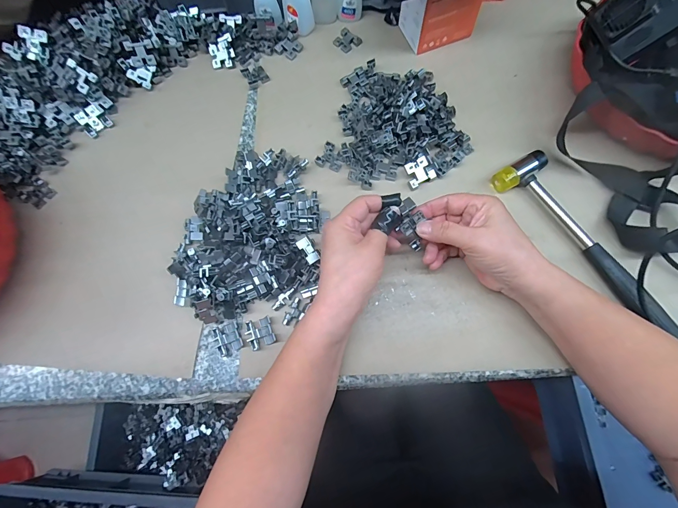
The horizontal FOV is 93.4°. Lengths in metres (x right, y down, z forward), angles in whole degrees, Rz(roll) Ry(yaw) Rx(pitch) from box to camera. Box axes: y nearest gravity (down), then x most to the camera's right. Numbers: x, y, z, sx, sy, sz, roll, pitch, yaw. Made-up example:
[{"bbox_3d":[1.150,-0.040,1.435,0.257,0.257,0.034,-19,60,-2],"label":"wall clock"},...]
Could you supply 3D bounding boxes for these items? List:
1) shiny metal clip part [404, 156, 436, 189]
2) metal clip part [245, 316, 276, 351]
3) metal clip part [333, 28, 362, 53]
[{"bbox_3d":[0.094,-0.096,0.373,0.030,0.011,0.028,-25,98,-2],"label":"shiny metal clip part"},{"bbox_3d":[-0.080,0.080,0.325,0.027,0.010,0.029,-23,73,-6],"label":"metal clip part"},{"bbox_3d":[0.011,-0.301,0.452,0.030,0.007,0.034,-42,76,-11],"label":"metal clip part"}]

